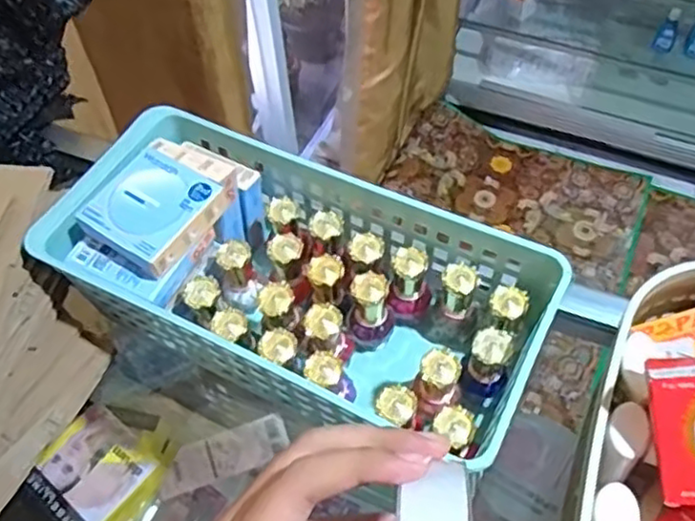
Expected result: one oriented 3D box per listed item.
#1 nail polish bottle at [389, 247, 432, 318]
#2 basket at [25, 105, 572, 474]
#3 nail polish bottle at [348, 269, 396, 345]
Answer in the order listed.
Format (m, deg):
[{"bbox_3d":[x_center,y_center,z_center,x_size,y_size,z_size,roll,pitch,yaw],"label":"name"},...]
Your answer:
[{"bbox_3d":[0.041,0.015,0.428,0.025,0.046,0.025,4,55,6],"label":"nail polish bottle"},{"bbox_3d":[-0.030,0.013,0.414,0.289,0.098,0.133,22,59,17],"label":"basket"},{"bbox_3d":[0.014,0.033,0.420,0.028,0.058,0.023,1,55,4],"label":"nail polish bottle"}]

